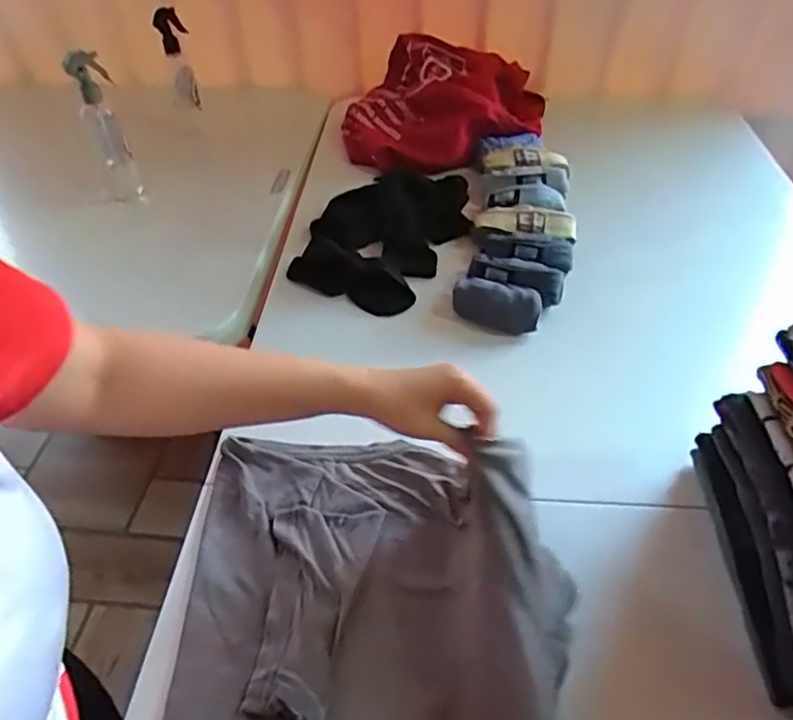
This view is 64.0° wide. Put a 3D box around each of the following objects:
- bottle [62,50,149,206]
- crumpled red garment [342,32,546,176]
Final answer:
[{"bbox_3d":[-0.414,-0.329,0.911,0.047,0.205,0.046,-26,49,-23],"label":"bottle"},{"bbox_3d":[0.074,-0.419,1.048,0.311,0.119,0.310,8,45,10],"label":"crumpled red garment"}]

